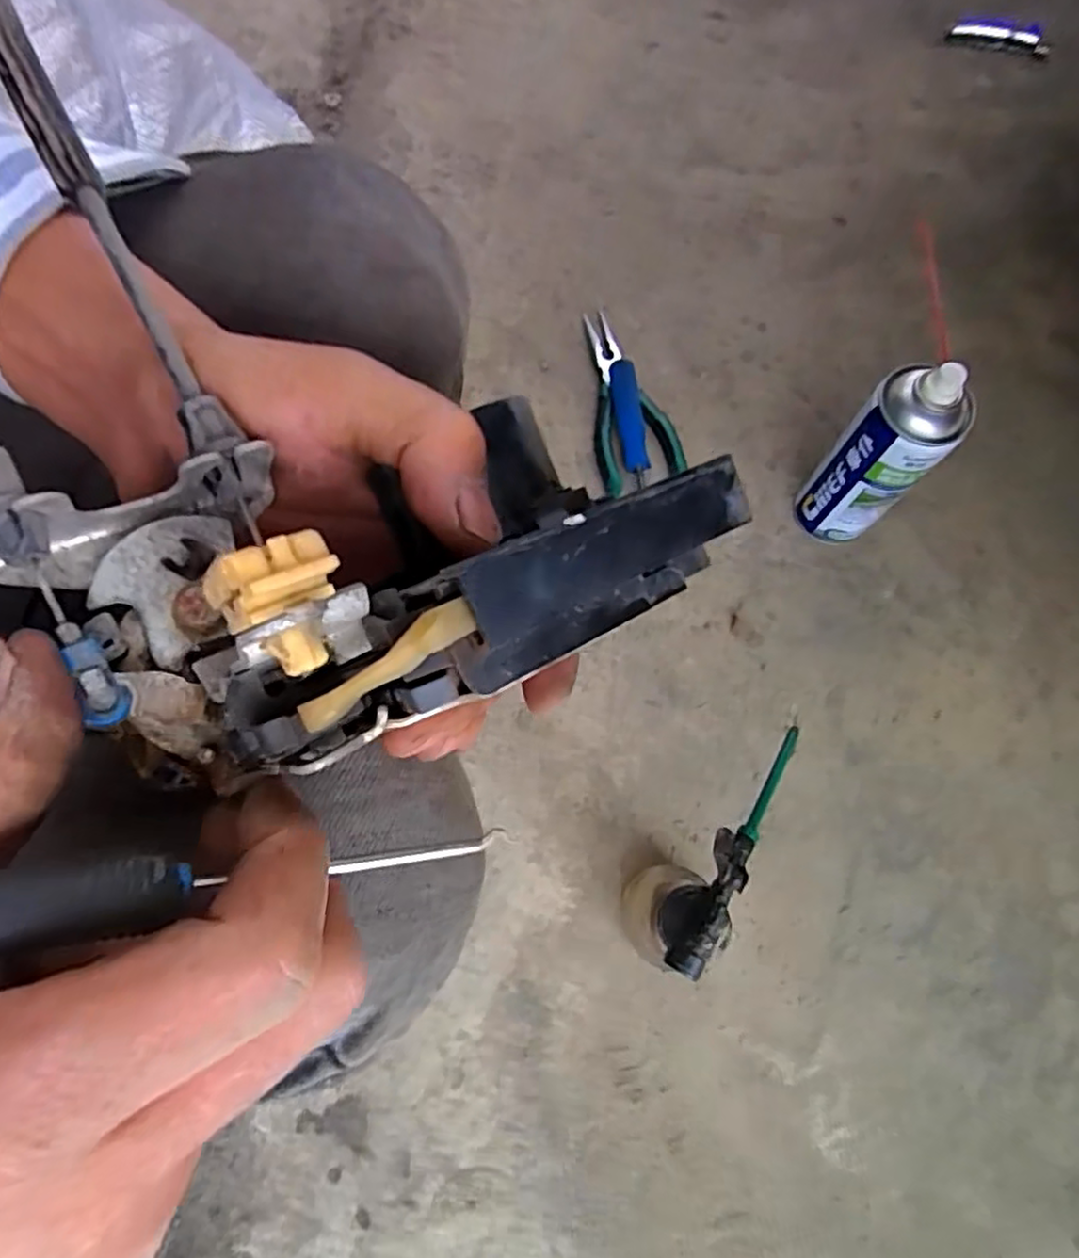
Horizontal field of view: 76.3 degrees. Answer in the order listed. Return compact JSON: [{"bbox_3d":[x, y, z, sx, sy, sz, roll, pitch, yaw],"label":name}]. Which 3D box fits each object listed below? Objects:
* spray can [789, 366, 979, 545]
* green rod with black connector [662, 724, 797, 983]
[{"bbox_3d":[0.248,-0.125,0.510,0.066,0.182,0.057,41,78,12],"label":"spray can"},{"bbox_3d":[0.115,0.126,0.394,0.026,0.027,0.149,25,75,7],"label":"green rod with black connector"}]

